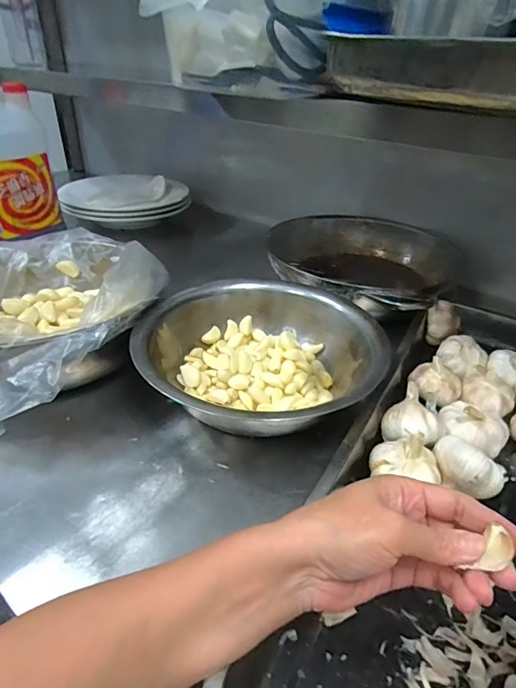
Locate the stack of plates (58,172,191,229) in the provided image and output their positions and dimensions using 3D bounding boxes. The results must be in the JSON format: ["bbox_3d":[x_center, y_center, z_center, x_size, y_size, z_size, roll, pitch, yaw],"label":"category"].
[{"bbox_3d":[-0.330,-0.346,1.060,0.287,0.068,0.226,-19,39,-29],"label":"stack of plates"}]

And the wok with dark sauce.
[{"bbox_3d":[0.163,-0.127,0.726,0.290,0.083,0.263,24,39,29],"label":"wok with dark sauce"}]

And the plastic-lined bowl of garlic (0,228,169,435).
[{"bbox_3d":[-0.260,-0.034,0.548,0.276,0.114,0.301,2,33,-1],"label":"plastic-lined bowl of garlic"}]

